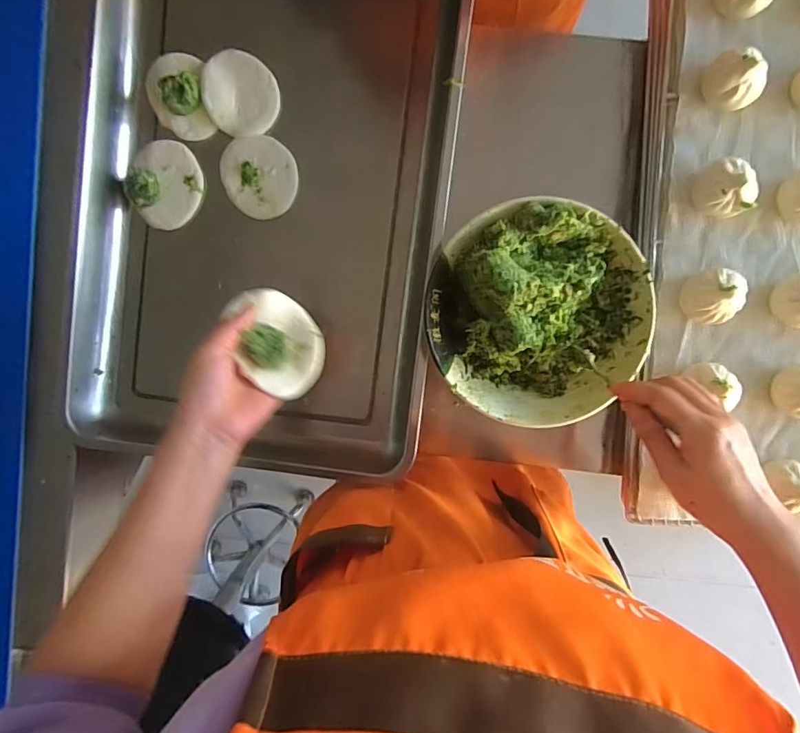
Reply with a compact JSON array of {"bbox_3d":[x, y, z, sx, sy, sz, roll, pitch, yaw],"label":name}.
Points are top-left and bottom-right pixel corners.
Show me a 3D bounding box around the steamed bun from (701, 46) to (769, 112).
[{"bbox_3d":[0.326,-0.280,0.472,0.050,0.034,0.059,-44,91,3],"label":"steamed bun"}]

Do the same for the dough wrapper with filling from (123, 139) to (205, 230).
[{"bbox_3d":[-0.264,-0.205,0.539,0.078,0.030,0.092,27,93,0],"label":"dough wrapper with filling"}]

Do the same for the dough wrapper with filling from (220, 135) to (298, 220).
[{"bbox_3d":[-0.158,-0.216,0.544,0.080,0.008,0.090,-34,92,3],"label":"dough wrapper with filling"}]

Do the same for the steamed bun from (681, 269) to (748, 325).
[{"bbox_3d":[0.317,-0.070,0.484,0.055,0.043,0.052,0,93,1],"label":"steamed bun"}]

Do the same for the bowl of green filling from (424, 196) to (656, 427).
[{"bbox_3d":[0.138,-0.052,0.478,0.212,0.078,0.214,0,93,1],"label":"bowl of green filling"}]

